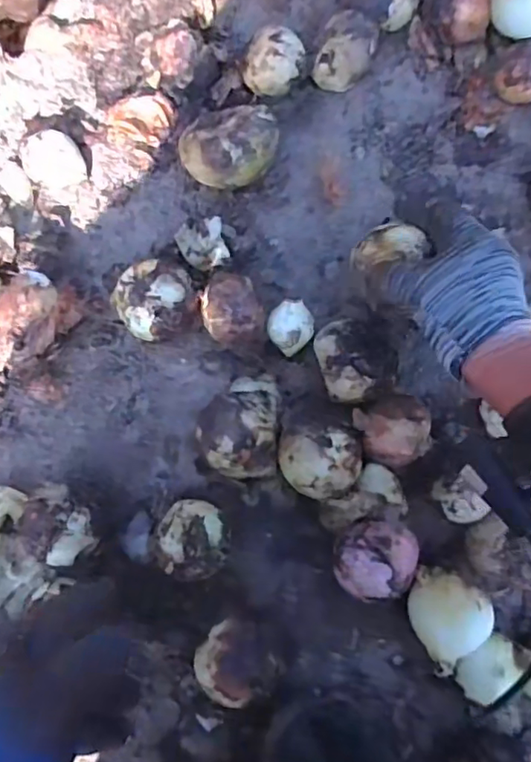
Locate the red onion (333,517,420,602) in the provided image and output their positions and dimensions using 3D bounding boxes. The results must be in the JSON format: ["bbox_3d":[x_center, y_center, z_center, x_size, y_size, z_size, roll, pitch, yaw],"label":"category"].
[{"bbox_3d":[0.086,0.138,0.440,0.062,0.056,0.066,1,85,-8],"label":"red onion"}]

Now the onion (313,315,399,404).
[{"bbox_3d":[0.075,-0.019,0.453,0.068,0.052,0.065,1,85,-8],"label":"onion"}]

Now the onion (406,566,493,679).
[{"bbox_3d":[0.136,0.185,0.441,0.065,0.051,0.071,1,85,-8],"label":"onion"}]

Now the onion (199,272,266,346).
[{"bbox_3d":[-0.027,-0.055,0.443,0.046,0.050,0.059,-25,88,-9],"label":"onion"}]

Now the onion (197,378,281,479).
[{"bbox_3d":[-0.020,0.035,0.439,0.063,0.053,0.081,5,84,-7],"label":"onion"}]

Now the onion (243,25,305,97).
[{"bbox_3d":[0.006,-0.262,0.472,0.045,0.050,0.046,1,85,-8],"label":"onion"}]

